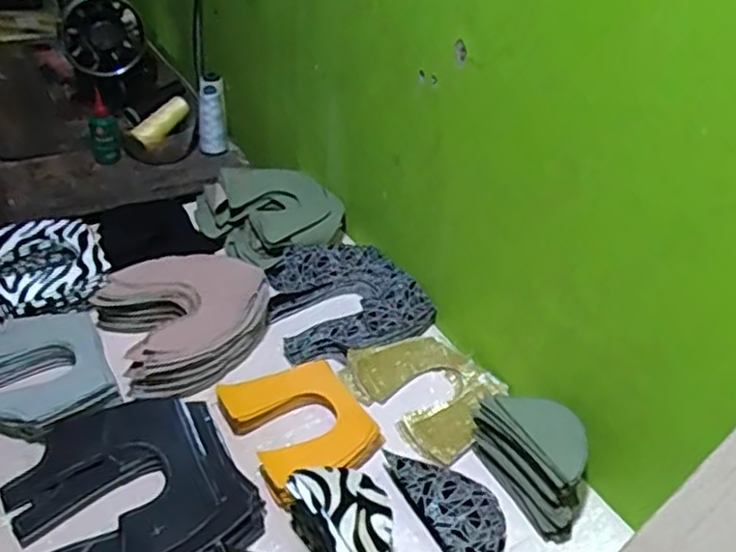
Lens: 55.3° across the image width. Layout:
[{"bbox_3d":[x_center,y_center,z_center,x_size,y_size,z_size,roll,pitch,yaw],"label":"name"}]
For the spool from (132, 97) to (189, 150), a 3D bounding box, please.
[{"bbox_3d":[-0.341,-0.261,1.169,0.035,0.042,0.112,23,59,22],"label":"spool"}]

